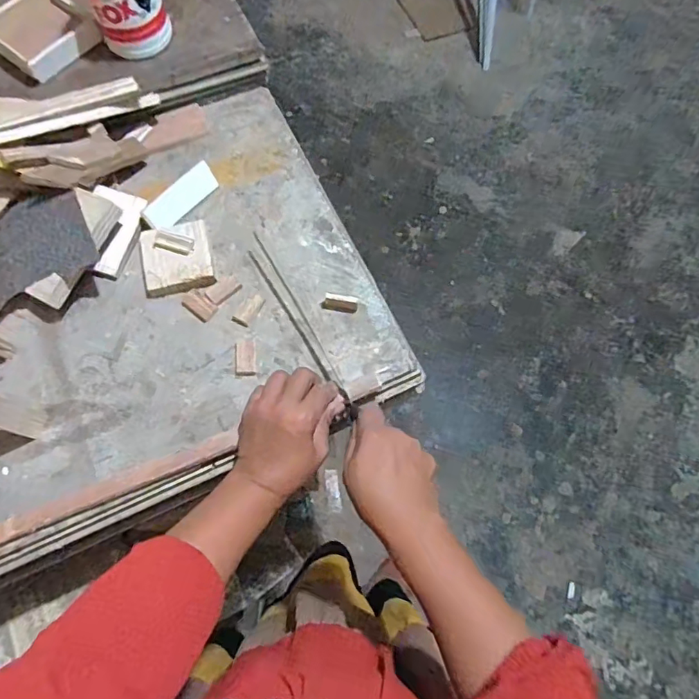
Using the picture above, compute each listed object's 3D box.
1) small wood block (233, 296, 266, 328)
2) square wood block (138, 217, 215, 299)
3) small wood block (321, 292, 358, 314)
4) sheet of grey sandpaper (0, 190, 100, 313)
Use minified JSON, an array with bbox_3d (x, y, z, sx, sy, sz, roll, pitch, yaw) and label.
[{"bbox_3d":[-0.108,-0.043,0.545,0.020,0.004,0.040,29,72,9],"label":"small wood block"},{"bbox_3d":[-0.190,-0.102,0.556,0.075,0.016,0.080,-12,70,-5],"label":"square wood block"},{"bbox_3d":[-0.010,-0.051,0.546,0.038,0.014,0.016,10,70,3],"label":"small wood block"},{"bbox_3d":[-0.335,-0.115,0.539,0.136,0.016,0.111,-21,71,12],"label":"sheet of grey sandpaper"}]

